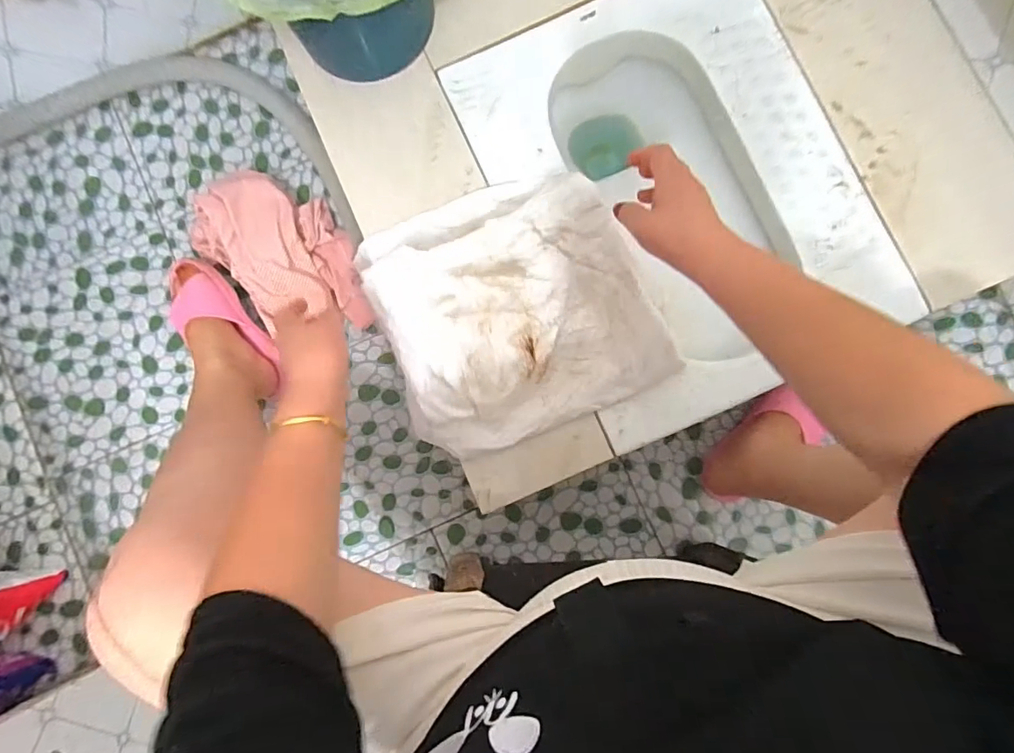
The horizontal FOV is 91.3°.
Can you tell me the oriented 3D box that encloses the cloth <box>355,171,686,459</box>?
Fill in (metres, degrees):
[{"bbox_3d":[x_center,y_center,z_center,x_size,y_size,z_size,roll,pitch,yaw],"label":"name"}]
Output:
[{"bbox_3d":[0.017,-0.067,0.577,0.310,0.132,0.260,-19,85,-2],"label":"cloth"}]

